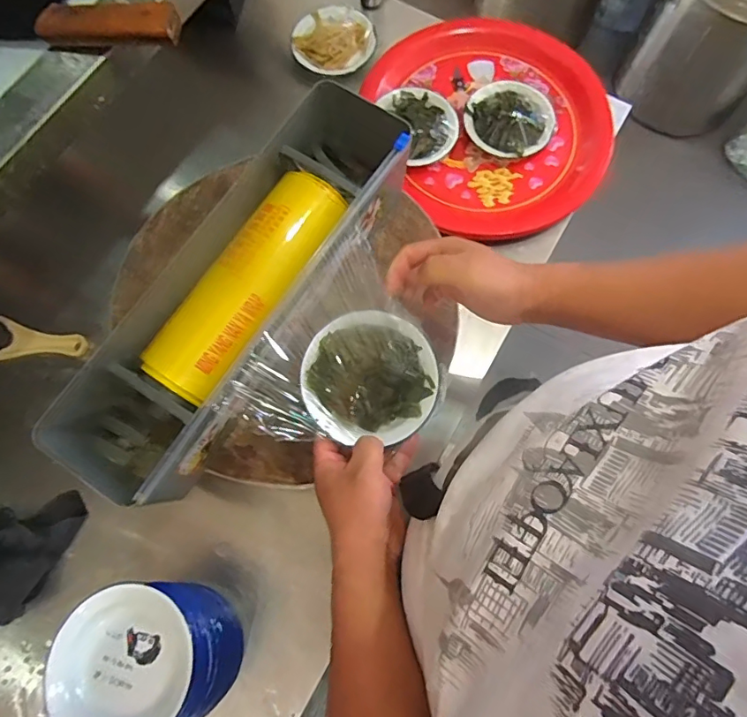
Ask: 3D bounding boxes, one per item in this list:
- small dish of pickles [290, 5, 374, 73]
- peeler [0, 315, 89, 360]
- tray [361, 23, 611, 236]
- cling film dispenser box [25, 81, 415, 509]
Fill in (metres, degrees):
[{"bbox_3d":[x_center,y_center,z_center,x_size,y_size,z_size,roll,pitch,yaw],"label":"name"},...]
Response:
[{"bbox_3d":[-0.065,-0.510,0.831,0.129,0.020,0.118,0,75,0],"label":"small dish of pickles"},{"bbox_3d":[-0.462,-0.026,0.707,0.138,0.013,0.060,2,75,1],"label":"peeler"},{"bbox_3d":[0.189,-0.365,0.784,0.340,0.045,0.354,0,75,0],"label":"tray"},{"bbox_3d":[-0.133,-0.068,0.572,0.150,0.124,0.476,31,77,8],"label":"cling film dispenser box"}]

